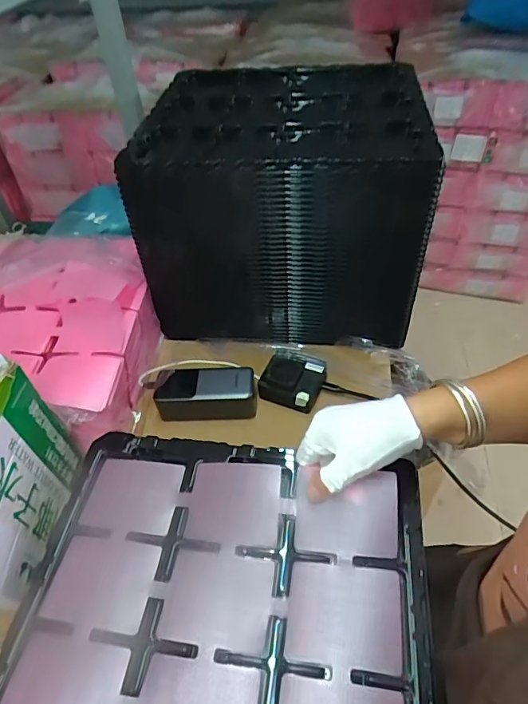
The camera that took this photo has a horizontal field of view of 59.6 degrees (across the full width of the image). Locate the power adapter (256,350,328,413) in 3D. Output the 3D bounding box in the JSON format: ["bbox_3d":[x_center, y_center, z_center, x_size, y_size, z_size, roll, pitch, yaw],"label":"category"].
[{"bbox_3d":[0.042,0.037,0.637,0.081,0.037,0.078,18,51,19],"label":"power adapter"}]

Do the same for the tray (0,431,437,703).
[{"bbox_3d":[-0.045,0.232,0.357,0.335,0.030,0.359,2,47,9],"label":"tray"}]

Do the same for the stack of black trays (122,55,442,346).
[{"bbox_3d":[0.038,-0.232,0.719,0.386,0.291,0.351,3,47,6],"label":"stack of black trays"}]

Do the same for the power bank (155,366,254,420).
[{"bbox_3d":[-0.076,0.057,0.626,0.129,0.060,0.062,-3,47,1],"label":"power bank"}]

